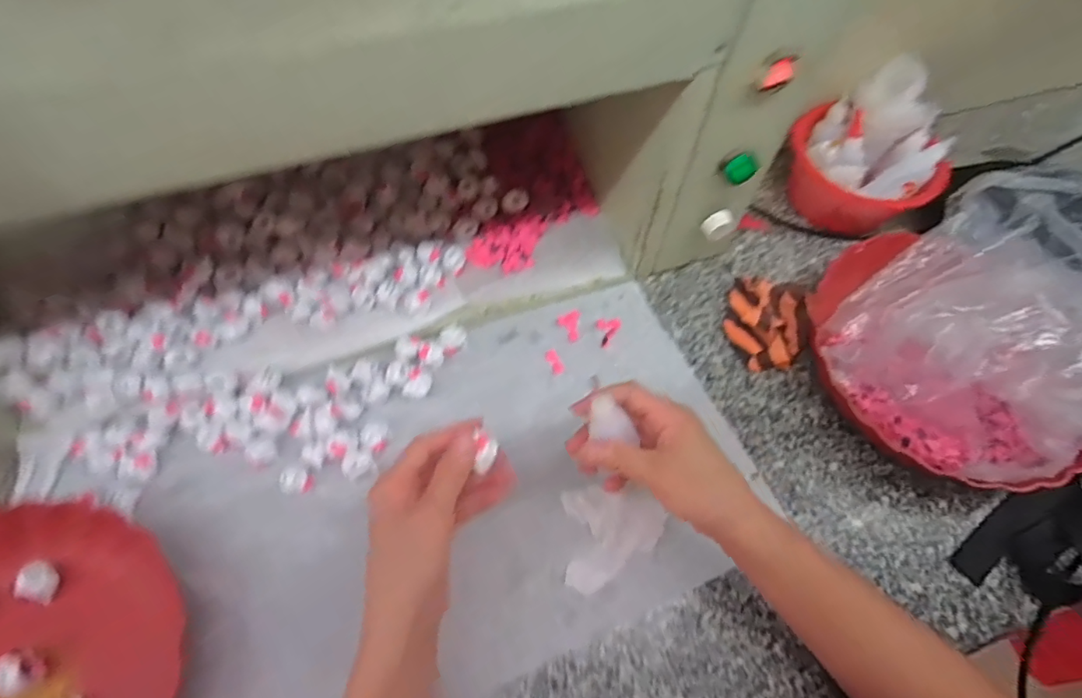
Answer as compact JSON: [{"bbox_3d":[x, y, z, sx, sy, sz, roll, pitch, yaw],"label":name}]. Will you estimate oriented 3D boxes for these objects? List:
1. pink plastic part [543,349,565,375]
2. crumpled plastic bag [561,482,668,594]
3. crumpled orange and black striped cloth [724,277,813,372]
[{"bbox_3d":[0.013,0.011,0.495,0.014,0.004,0.026,-23,66,-15],"label":"pink plastic part"},{"bbox_3d":[0.059,0.146,0.423,0.083,0.010,0.076,-8,63,-7],"label":"crumpled plastic bag"},{"bbox_3d":[0.222,-0.024,0.515,0.077,0.027,0.095,11,62,3],"label":"crumpled orange and black striped cloth"}]

